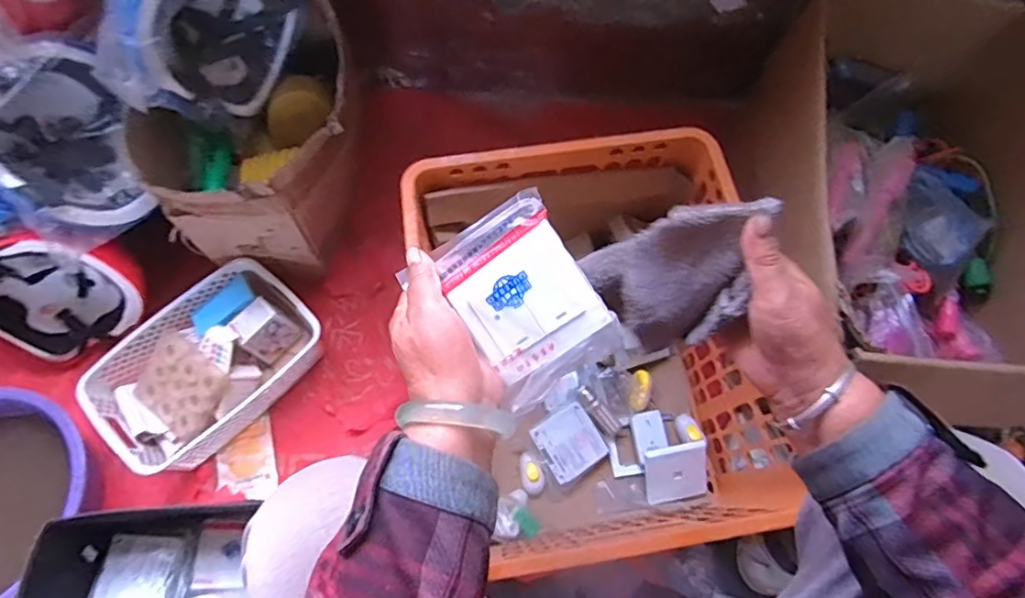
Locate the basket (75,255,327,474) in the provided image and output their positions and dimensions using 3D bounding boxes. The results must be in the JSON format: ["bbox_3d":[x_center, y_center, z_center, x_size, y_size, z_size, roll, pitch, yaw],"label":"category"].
[{"bbox_3d":[-0.444,0.097,0.822,0.209,0.098,0.299,41,73,13],"label":"basket"}]

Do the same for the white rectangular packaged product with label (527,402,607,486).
[{"bbox_3d":[0.082,0.206,0.796,0.085,0.012,0.090,-30,88,-9],"label":"white rectangular packaged product with label"}]

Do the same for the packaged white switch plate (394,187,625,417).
[{"bbox_3d":[0.008,-0.001,0.379,0.087,0.011,0.123,-33,91,4],"label":"packaged white switch plate"}]

